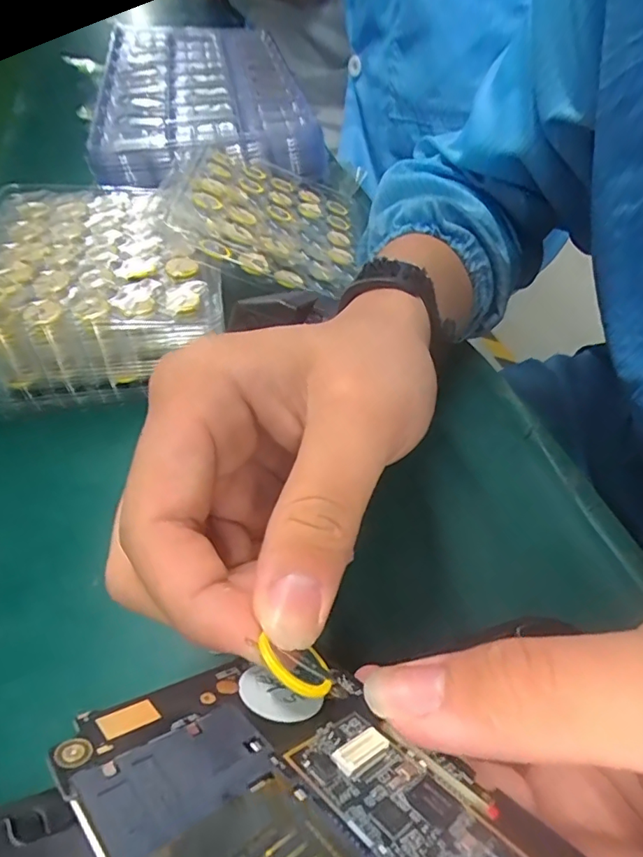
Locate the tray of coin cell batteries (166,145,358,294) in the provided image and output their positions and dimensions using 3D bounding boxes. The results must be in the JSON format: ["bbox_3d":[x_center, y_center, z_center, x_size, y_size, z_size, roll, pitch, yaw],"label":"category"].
[{"bbox_3d":[-0.039,-0.167,0.388,0.138,0.011,0.196,17,43,-18],"label":"tray of coin cell batteries"}]

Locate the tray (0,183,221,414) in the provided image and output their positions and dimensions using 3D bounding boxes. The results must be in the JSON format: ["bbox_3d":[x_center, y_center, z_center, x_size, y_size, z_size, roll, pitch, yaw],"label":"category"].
[{"bbox_3d":[-0.146,-0.101,0.340,0.147,0.073,0.173,-13,50,-6],"label":"tray"}]

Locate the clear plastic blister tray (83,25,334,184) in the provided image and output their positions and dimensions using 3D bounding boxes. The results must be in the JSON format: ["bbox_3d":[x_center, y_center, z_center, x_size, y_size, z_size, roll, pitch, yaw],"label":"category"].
[{"bbox_3d":[-0.142,-0.404,0.591,0.206,0.035,0.499,-12,50,-5],"label":"clear plastic blister tray"}]

